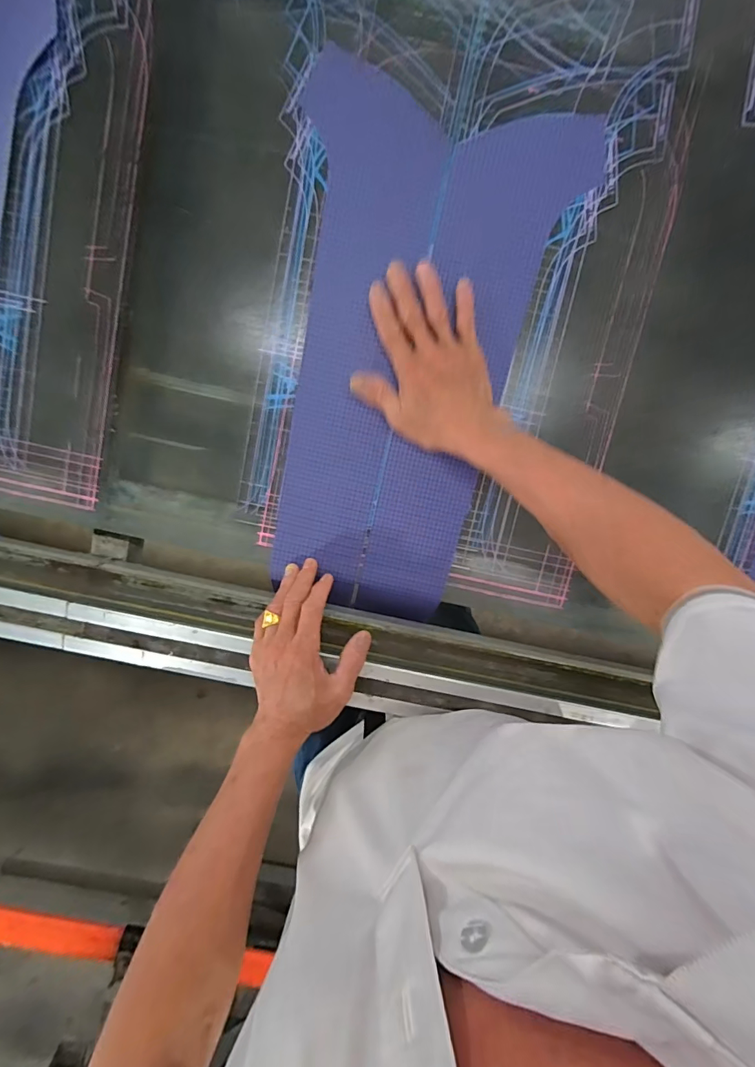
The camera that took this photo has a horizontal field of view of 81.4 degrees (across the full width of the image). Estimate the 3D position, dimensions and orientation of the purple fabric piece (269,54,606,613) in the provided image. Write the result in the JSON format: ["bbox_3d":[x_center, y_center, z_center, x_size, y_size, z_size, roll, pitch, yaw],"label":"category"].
[{"bbox_3d":[0.027,-0.152,0.420,0.233,0.006,0.473,11,98,-2],"label":"purple fabric piece"}]

